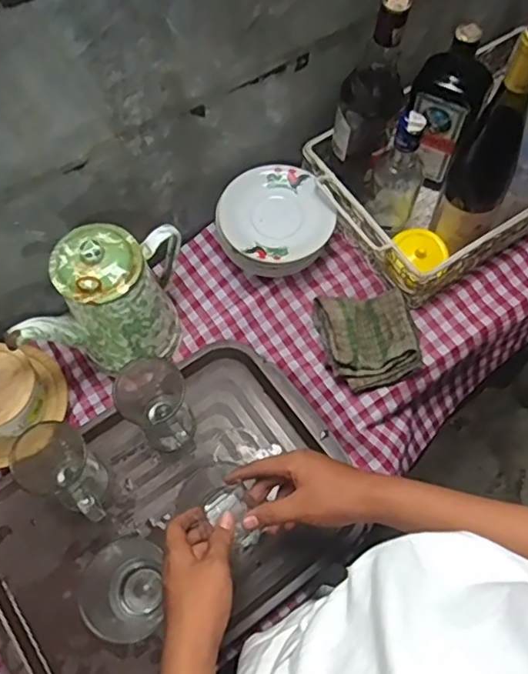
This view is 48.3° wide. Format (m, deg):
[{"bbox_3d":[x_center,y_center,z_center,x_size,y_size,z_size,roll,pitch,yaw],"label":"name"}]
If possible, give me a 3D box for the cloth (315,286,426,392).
[{"bbox_3d":[0.130,-0.003,0.741,0.115,0.040,0.130,-14,66,-7],"label":"cloth"}]

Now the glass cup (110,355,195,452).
[{"bbox_3d":[-0.126,0.084,0.705,0.079,0.119,0.075,0,66,0],"label":"glass cup"}]

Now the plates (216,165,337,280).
[{"bbox_3d":[0.009,-0.146,0.783,0.144,0.081,0.138,0,66,0],"label":"plates"}]

